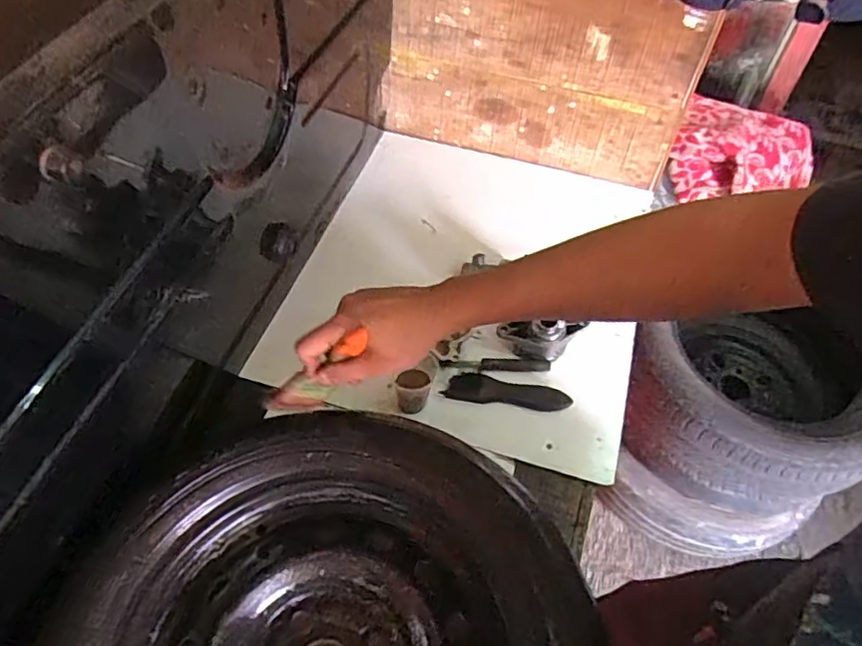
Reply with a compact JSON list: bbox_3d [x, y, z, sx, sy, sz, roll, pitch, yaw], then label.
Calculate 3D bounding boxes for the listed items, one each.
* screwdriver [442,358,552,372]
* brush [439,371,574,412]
[{"bbox_3d":[0.098,0.061,0.913,0.166,0.018,0.023,0,53,-1],"label":"screwdriver"},{"bbox_3d":[0.114,0.103,0.892,0.183,0.013,0.046,7,53,5],"label":"brush"}]

